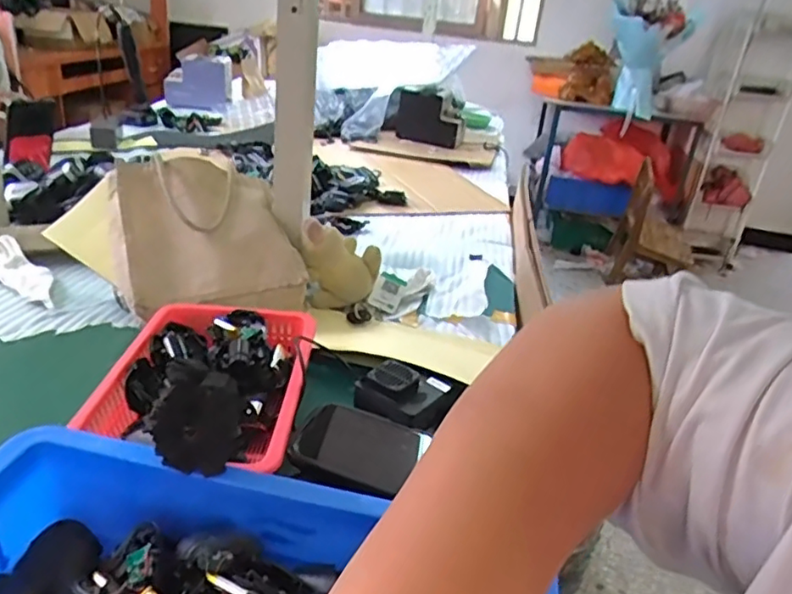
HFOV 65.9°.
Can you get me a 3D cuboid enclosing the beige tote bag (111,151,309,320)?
[{"bbox_3d":[-0.224,-0.072,0.732,0.207,0.050,0.205,-7,74,-17],"label":"beige tote bag"}]

